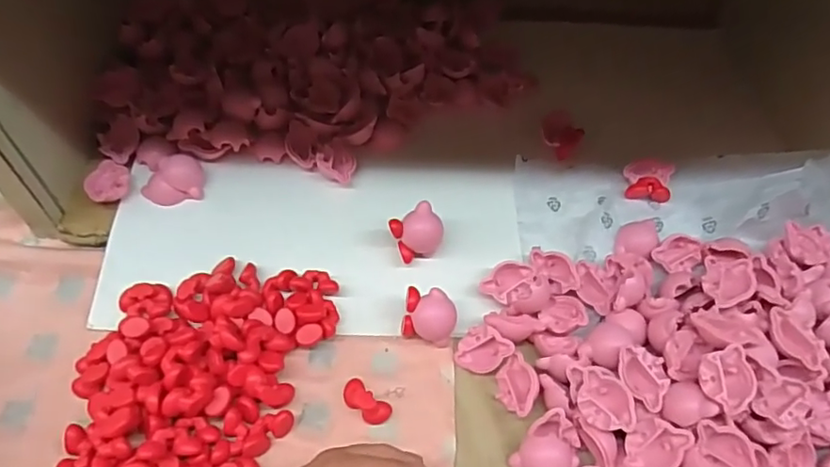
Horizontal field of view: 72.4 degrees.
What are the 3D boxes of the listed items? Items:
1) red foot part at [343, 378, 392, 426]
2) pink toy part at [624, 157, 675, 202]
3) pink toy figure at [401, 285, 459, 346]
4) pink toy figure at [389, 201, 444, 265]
[{"bbox_3d":[-0.029,0.100,0.338,0.032,0.013,0.016,34,62,16],"label":"red foot part"},{"bbox_3d":[0.178,-0.042,0.431,0.037,0.012,0.036,9,58,2],"label":"pink toy part"},{"bbox_3d":[0.010,0.053,0.362,0.033,0.023,0.029,9,58,2],"label":"pink toy figure"},{"bbox_3d":[0.002,0.001,0.384,0.033,0.033,0.024,-22,59,-19],"label":"pink toy figure"}]

